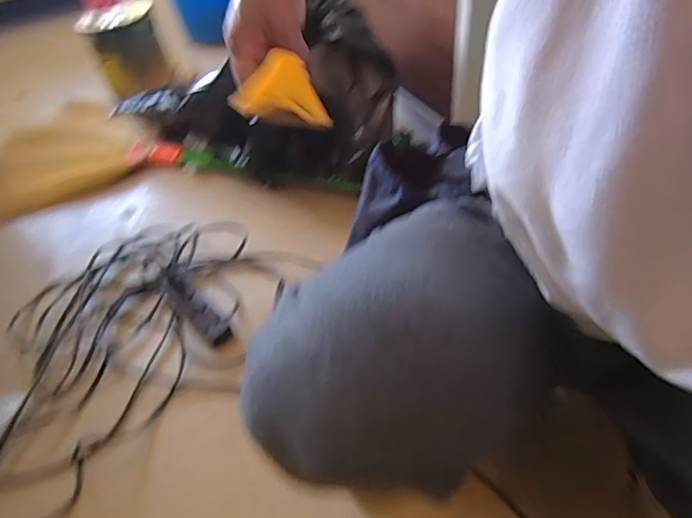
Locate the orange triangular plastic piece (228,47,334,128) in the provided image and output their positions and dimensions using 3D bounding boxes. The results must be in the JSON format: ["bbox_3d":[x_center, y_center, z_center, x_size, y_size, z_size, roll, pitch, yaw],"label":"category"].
[{"bbox_3d":[-0.047,-0.121,0.347,0.064,0.031,0.048,-5,47,-2],"label":"orange triangular plastic piece"}]

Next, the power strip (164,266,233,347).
[{"bbox_3d":[-0.224,0.066,0.700,0.034,0.028,0.151,-37,52,-25],"label":"power strip"}]

